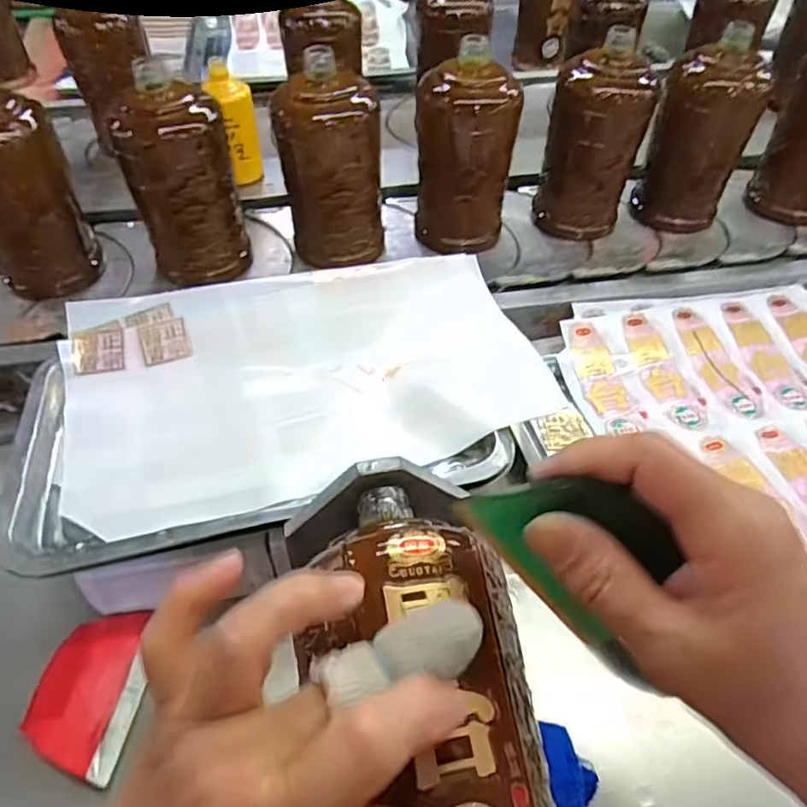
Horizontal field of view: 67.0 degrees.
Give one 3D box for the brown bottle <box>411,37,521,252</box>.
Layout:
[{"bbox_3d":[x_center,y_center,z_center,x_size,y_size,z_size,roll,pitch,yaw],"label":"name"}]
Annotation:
[{"bbox_3d":[0.058,-0.230,0.575,0.079,0.166,0.068,-20,51,-18],"label":"brown bottle"}]

